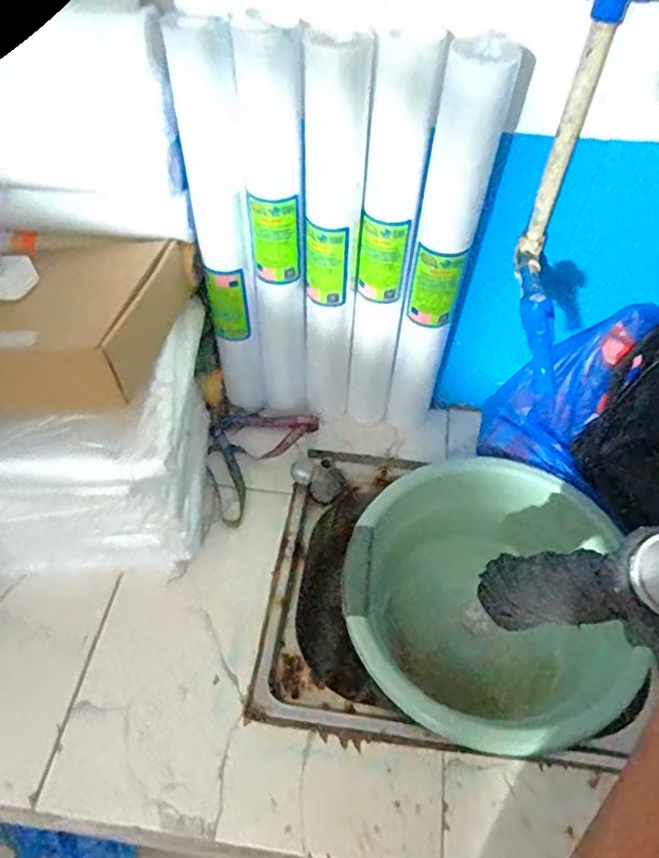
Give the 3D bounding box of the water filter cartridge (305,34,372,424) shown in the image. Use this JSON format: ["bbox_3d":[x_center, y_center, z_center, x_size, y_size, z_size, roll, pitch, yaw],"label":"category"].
[{"bbox_3d":[0.000,-0.195,0.720,0.062,0.490,0.060,-1,51,-2],"label":"water filter cartridge"}]

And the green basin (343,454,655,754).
[{"bbox_3d":[0.188,0.235,0.789,0.329,0.204,0.341,1,51,-1],"label":"green basin"}]

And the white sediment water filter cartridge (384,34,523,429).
[{"bbox_3d":[0.127,-0.181,0.708,0.070,0.485,0.069,12,52,8],"label":"white sediment water filter cartridge"}]

